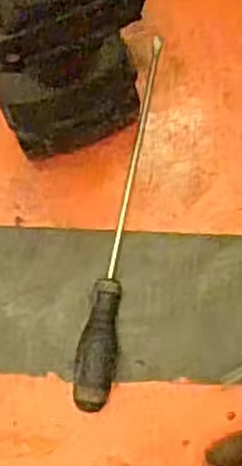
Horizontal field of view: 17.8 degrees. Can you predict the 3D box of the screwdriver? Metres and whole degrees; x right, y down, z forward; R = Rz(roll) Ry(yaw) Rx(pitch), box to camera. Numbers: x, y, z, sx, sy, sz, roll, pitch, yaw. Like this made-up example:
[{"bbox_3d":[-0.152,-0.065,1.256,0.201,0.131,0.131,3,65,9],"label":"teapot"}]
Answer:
[{"bbox_3d":[0.000,-0.012,0.487,0.023,0.020,0.242,9,79,3],"label":"screwdriver"}]

